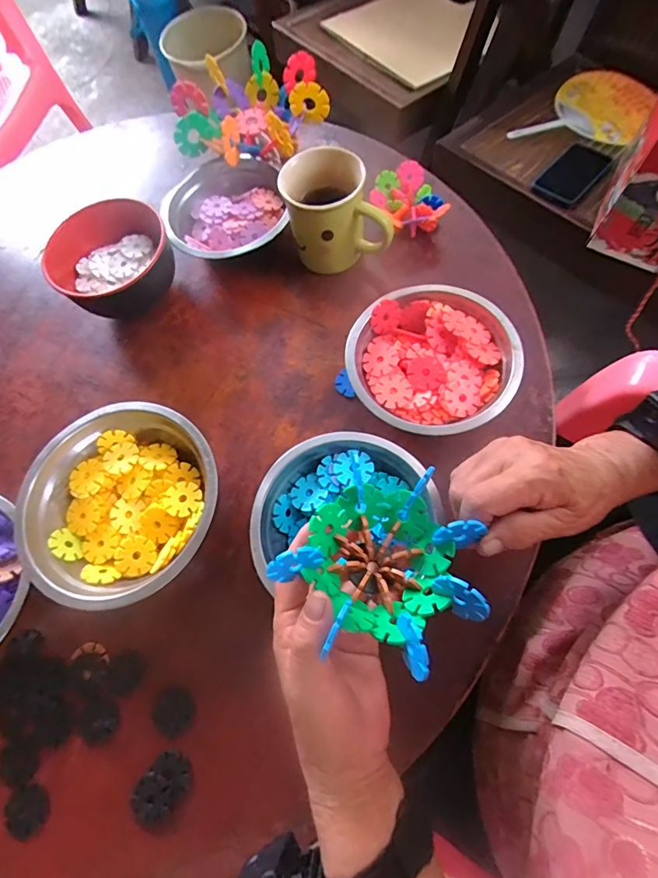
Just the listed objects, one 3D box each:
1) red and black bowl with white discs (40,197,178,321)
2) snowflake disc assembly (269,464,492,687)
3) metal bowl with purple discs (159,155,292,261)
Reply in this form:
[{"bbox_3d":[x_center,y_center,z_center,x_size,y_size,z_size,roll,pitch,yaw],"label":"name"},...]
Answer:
[{"bbox_3d":[-0.225,-0.187,0.470,0.118,0.075,0.109,-2,69,5],"label":"red and black bowl with white discs"},{"bbox_3d":[0.036,0.070,0.259,0.102,0.044,0.103,42,74,16],"label":"snowflake disc assembly"},{"bbox_3d":[-0.113,-0.246,0.496,0.129,0.054,0.129,-2,69,5],"label":"metal bowl with purple discs"}]

